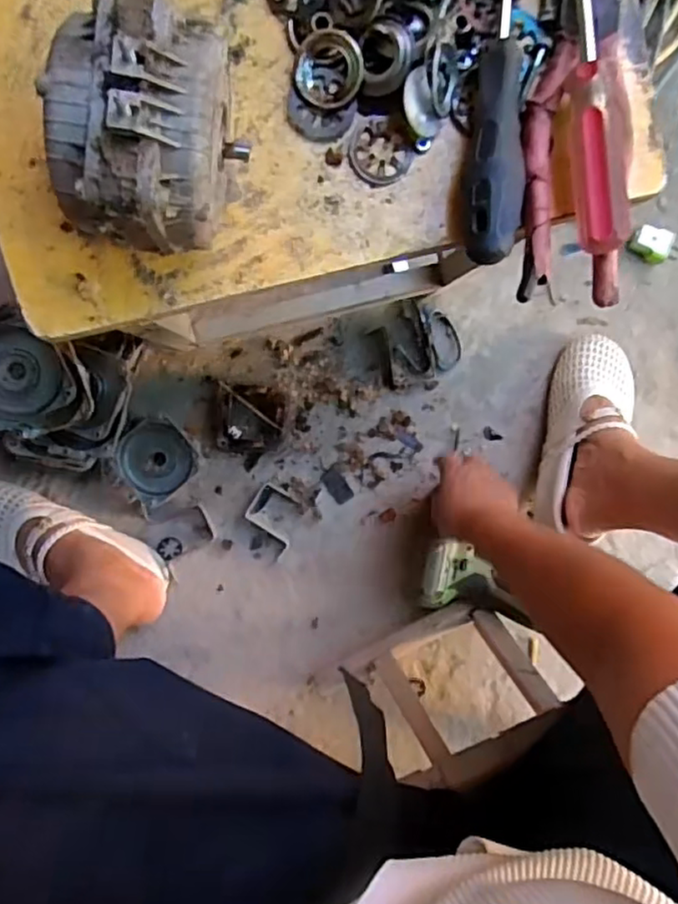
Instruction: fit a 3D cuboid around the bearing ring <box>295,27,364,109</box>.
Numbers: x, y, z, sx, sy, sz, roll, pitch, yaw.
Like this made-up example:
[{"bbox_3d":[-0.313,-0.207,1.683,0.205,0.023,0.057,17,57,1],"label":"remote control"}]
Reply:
[{"bbox_3d":[-0.004,-0.182,0.310,0.031,0.013,0.031,0,93,-5],"label":"bearing ring"}]

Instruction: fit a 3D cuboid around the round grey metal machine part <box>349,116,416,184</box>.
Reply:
[{"bbox_3d":[0.021,-0.149,0.322,0.031,0.005,0.030,0,93,-5],"label":"round grey metal machine part"}]

